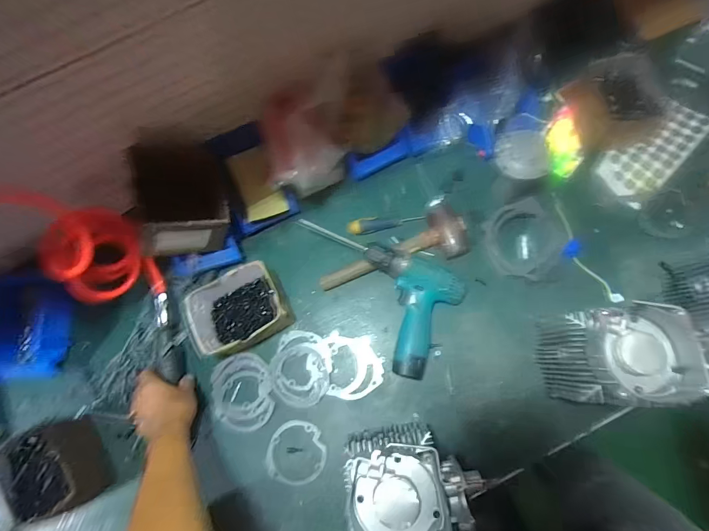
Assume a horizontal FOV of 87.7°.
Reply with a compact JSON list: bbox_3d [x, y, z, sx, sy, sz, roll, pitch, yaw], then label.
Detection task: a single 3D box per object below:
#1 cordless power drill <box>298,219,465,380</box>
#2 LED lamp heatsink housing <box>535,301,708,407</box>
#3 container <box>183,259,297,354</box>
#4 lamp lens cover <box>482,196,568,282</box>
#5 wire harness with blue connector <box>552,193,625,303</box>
[{"bbox_3d":[0.028,0.063,0.643,0.295,0.060,0.200,17,78,10],"label":"cordless power drill"},{"bbox_3d":[0.357,0.126,0.532,0.139,0.204,0.128,-16,75,1],"label":"LED lamp heatsink housing"},{"bbox_3d":[-0.196,0.075,0.636,0.150,0.090,0.121,-26,74,-1],"label":"container"},{"bbox_3d":[0.306,-0.042,0.648,0.128,0.034,0.143,-13,77,-6],"label":"lamp lens cover"},{"bbox_3d":[0.391,-0.026,0.648,0.048,0.012,0.214,-27,74,-2],"label":"wire harness with blue connector"}]

